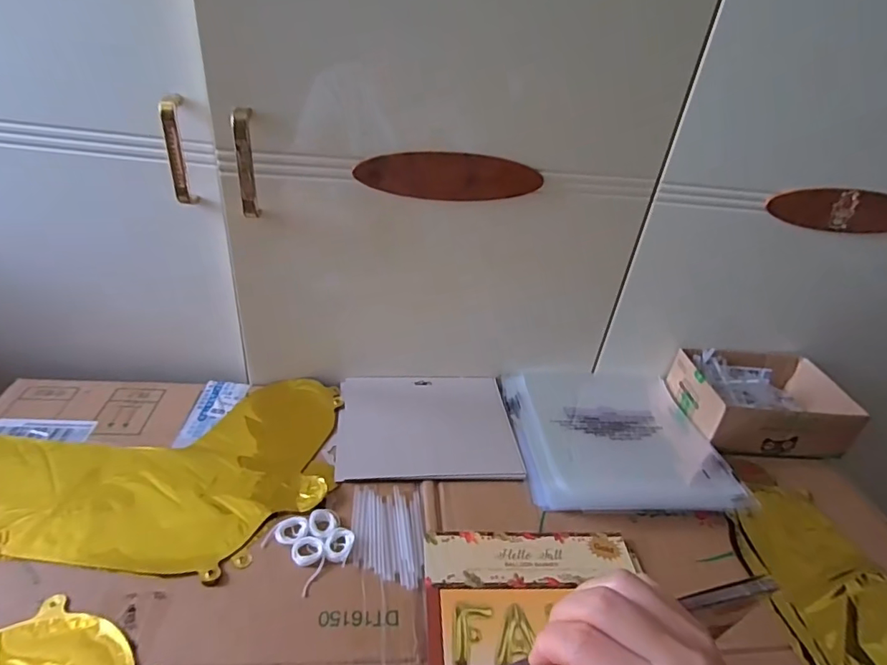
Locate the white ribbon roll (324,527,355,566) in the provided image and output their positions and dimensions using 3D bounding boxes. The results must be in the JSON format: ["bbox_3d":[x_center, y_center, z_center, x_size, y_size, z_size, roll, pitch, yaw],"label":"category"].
[{"bbox_3d":[-0.095,0.191,0.459,0.025,0.004,0.034,12,33,7],"label":"white ribbon roll"}]

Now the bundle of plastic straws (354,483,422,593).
[{"bbox_3d":[-0.052,0.187,0.477,0.063,0.004,0.104,1,33,-10],"label":"bundle of plastic straws"}]

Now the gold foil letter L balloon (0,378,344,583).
[{"bbox_3d":[-0.309,0.126,0.514,0.372,0.006,0.238,4,33,-6],"label":"gold foil letter L balloon"}]

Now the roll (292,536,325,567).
[{"bbox_3d":[-0.120,0.192,0.449,0.025,0.004,0.027,5,33,-3],"label":"roll"}]

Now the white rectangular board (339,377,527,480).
[{"bbox_3d":[-0.018,0.105,0.596,0.198,0.005,0.161,2,33,-9],"label":"white rectangular board"}]

